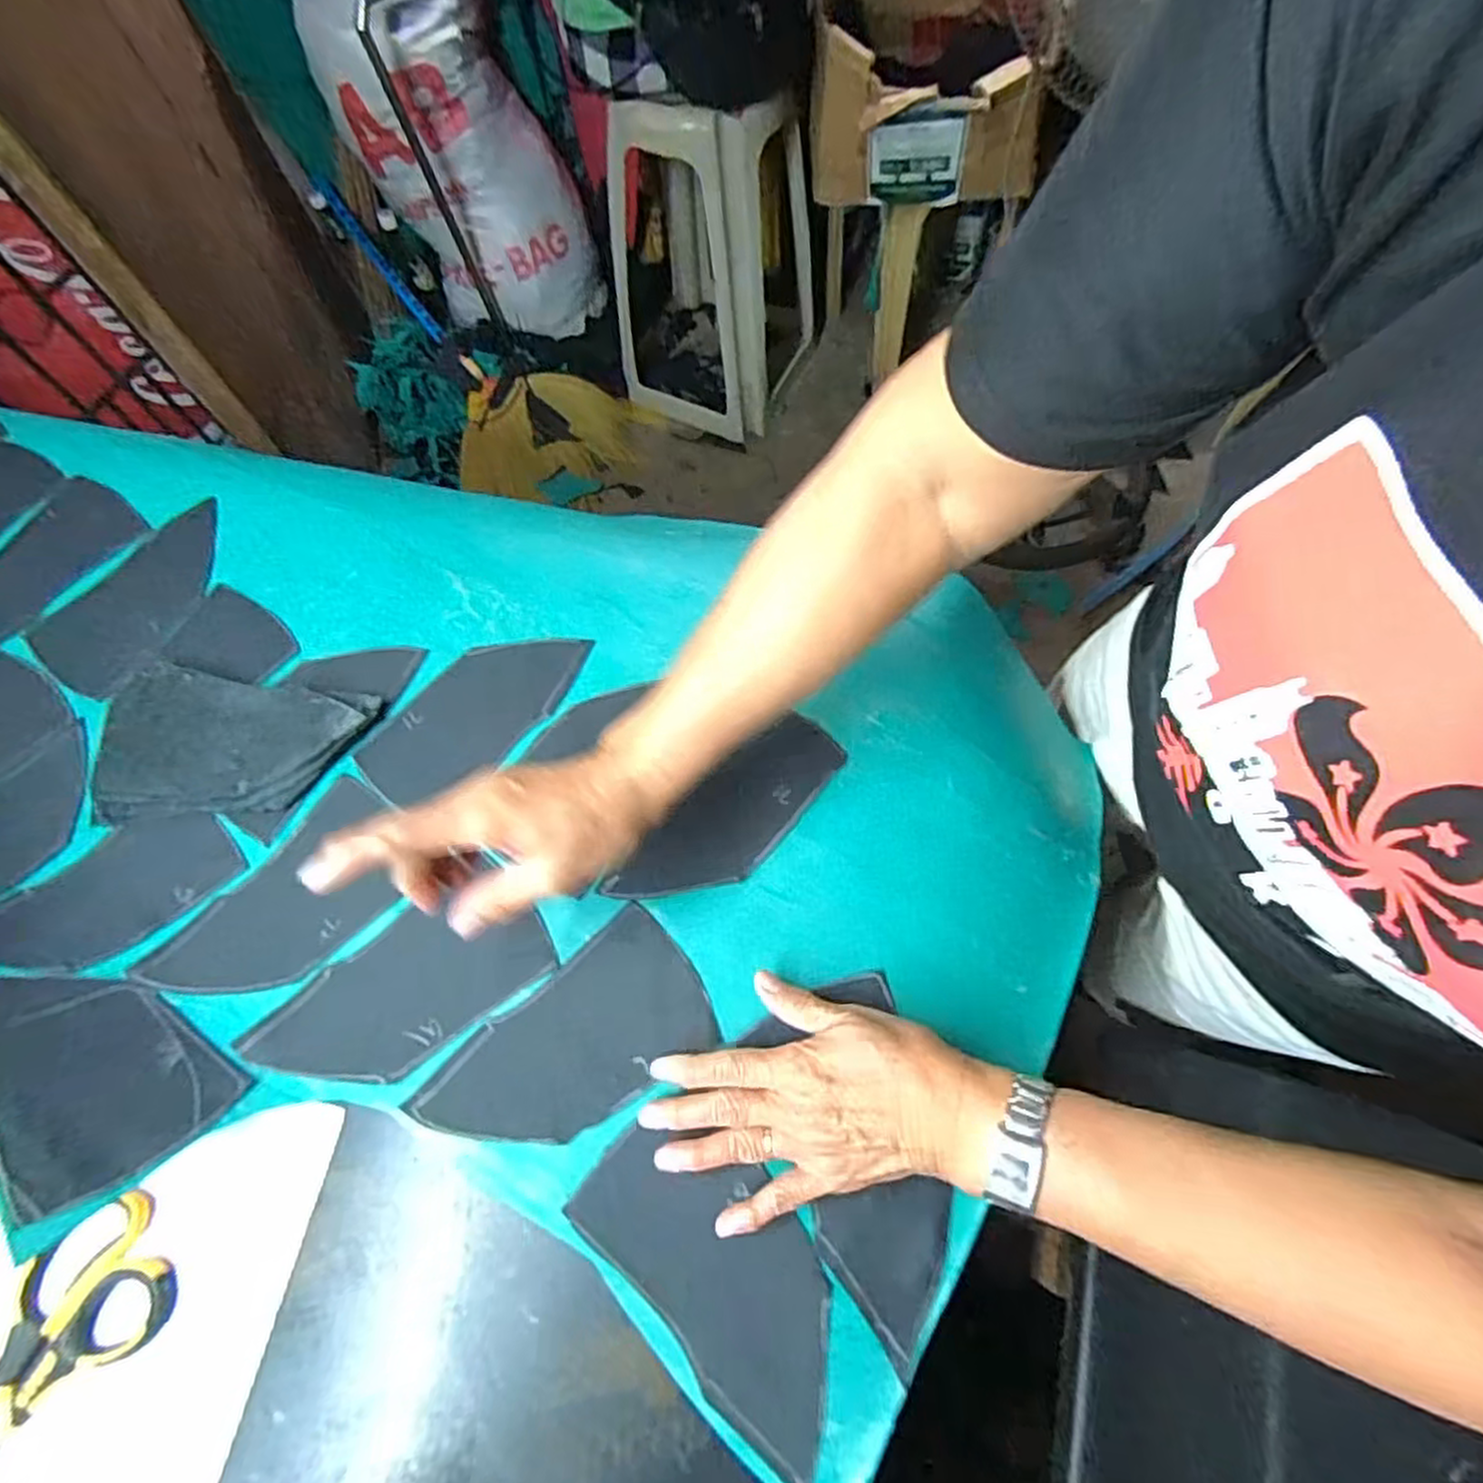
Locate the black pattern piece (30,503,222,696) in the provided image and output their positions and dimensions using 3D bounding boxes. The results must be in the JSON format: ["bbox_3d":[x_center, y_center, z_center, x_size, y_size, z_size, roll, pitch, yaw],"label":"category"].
[{"bbox_3d":[-0.458,-0.109,0.558,0.106,0.015,0.160,38,72,16],"label":"black pattern piece"}]

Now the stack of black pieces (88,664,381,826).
[{"bbox_3d":[-0.358,0.004,0.493,0.191,0.016,0.108,8,68,7],"label":"stack of black pieces"}]

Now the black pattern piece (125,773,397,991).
[{"bbox_3d":[-0.282,0.106,0.457,0.087,0.012,0.159,36,74,17],"label":"black pattern piece"}]

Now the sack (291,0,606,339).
[{"bbox_3d":[-0.550,-1.159,1.396,0.289,0.714,0.291,18,65,34],"label":"sack"}]

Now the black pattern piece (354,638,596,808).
[{"bbox_3d":[-0.184,-0.023,0.506,0.077,0.006,0.162,43,77,11],"label":"black pattern piece"}]

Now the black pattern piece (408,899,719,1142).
[{"bbox_3d":[-0.096,0.178,0.418,0.158,0.006,0.087,-40,70,-12],"label":"black pattern piece"}]

